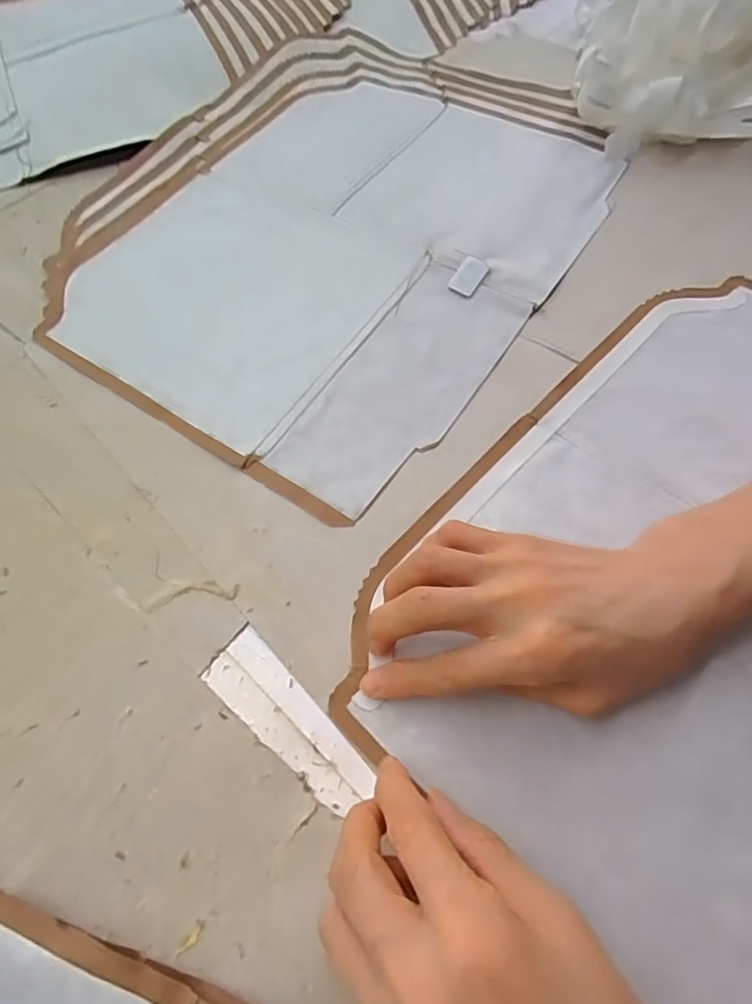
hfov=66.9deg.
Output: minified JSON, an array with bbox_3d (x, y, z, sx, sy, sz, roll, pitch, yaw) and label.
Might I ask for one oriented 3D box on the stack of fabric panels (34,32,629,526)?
[{"bbox_3d":[-0.030,-0.244,0.457,0.364,0.011,0.456,26,64,17],"label":"stack of fabric panels"}]

